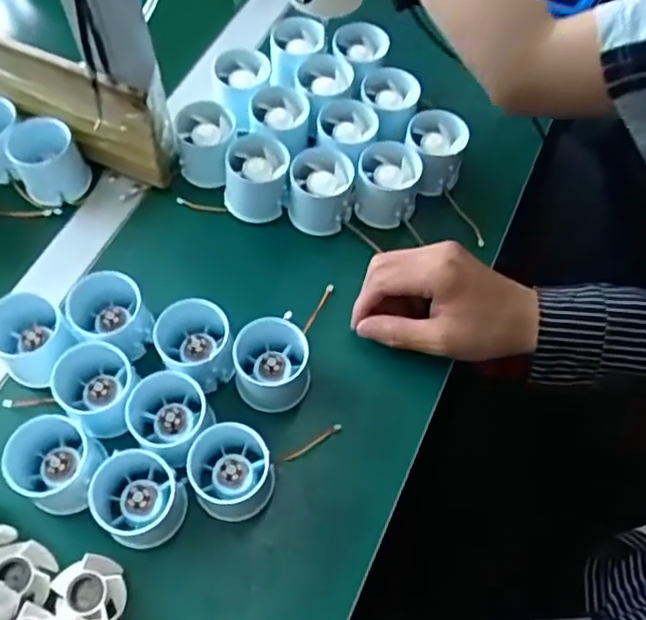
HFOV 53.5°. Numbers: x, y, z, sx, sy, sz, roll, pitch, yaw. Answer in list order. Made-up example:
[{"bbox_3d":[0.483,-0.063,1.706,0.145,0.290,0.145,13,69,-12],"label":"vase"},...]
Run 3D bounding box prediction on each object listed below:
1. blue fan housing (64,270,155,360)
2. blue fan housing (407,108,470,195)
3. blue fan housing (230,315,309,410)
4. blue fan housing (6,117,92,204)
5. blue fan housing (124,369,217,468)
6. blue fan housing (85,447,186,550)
[{"bbox_3d":[-0.156,0.005,0.469,0.052,0.045,0.053,1,62,-1],"label":"blue fan housing"},{"bbox_3d":[0.095,-0.137,0.550,0.046,0.051,0.050,1,62,-1],"label":"blue fan housing"},{"bbox_3d":[-0.037,0.039,0.458,0.054,0.047,0.050,1,62,-1],"label":"blue fan housing"},{"bbox_3d":[-0.228,-0.123,0.535,0.053,0.045,0.059,-29,67,-15],"label":"blue fan housing"},{"bbox_3d":[-0.108,0.069,0.444,0.055,0.049,0.056,25,65,11],"label":"blue fan housing"},{"bbox_3d":[-0.122,0.121,0.417,0.061,0.044,0.055,25,65,11],"label":"blue fan housing"}]

